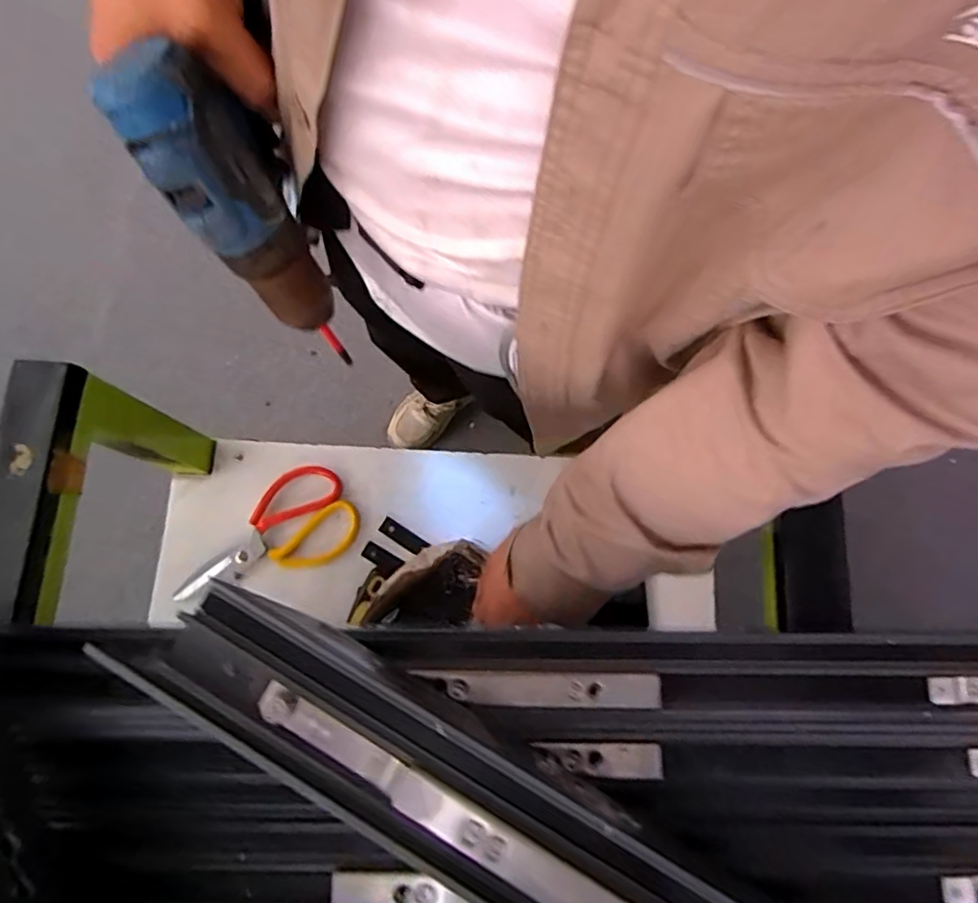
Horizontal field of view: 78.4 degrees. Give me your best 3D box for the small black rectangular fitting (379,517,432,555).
[{"bbox_3d":[-0.094,0.094,0.657,0.057,0.006,0.019,32,79,8],"label":"small black rectangular fitting"}]

